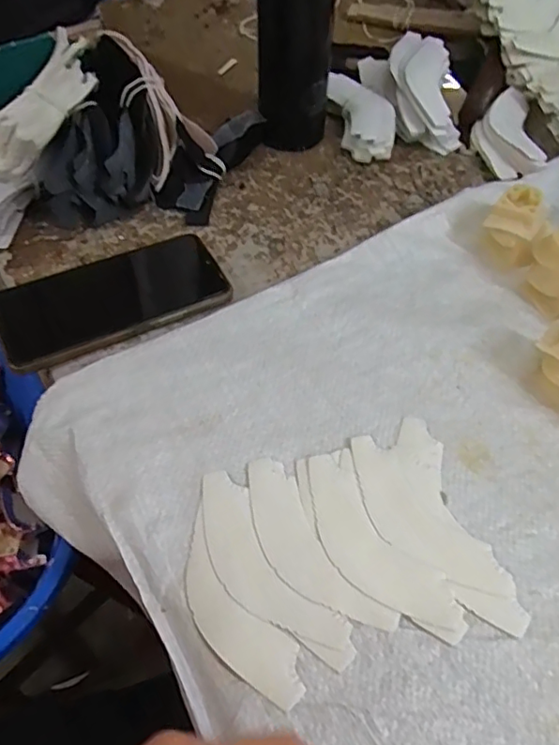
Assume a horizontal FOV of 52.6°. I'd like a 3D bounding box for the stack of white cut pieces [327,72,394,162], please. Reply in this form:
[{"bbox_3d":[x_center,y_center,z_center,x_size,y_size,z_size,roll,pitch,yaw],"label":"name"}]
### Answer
[{"bbox_3d":[0.079,-0.249,0.547,0.048,0.029,0.120,-10,56,-7],"label":"stack of white cut pieces"}]

